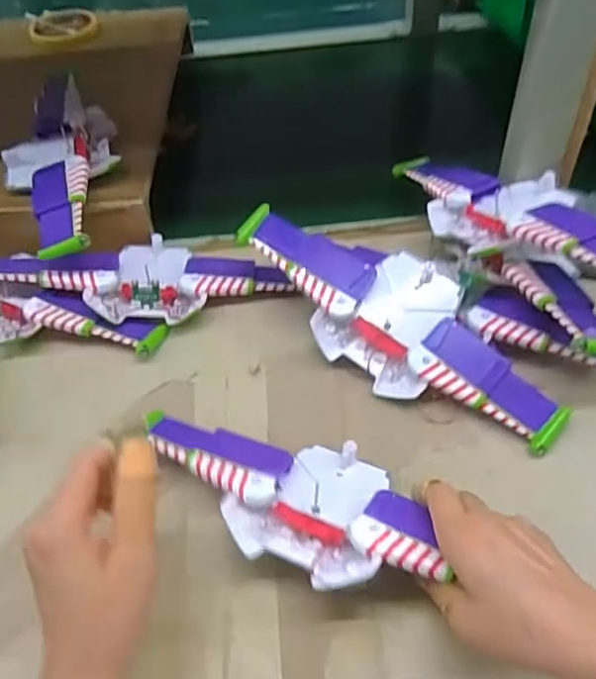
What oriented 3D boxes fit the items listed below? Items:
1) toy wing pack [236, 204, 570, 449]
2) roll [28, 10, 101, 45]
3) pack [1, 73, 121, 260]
[{"bbox_3d":[0.079,-0.016,0.497,0.293,0.050,0.099,36,60,16],"label":"toy wing pack"},{"bbox_3d":[-0.323,-0.435,0.848,0.089,0.016,0.089,-14,50,-7],"label":"roll"},{"bbox_3d":[-0.231,-0.179,0.607,0.109,0.035,0.279,-14,50,-7],"label":"pack"}]

